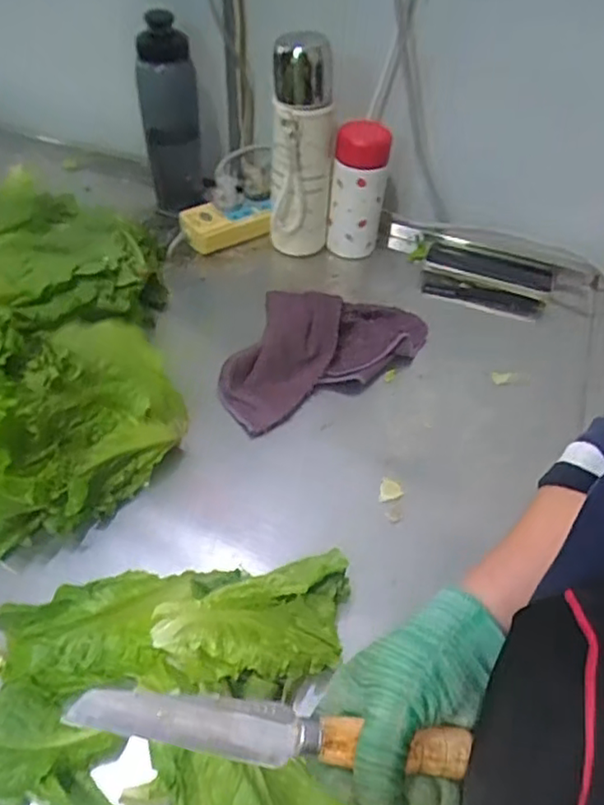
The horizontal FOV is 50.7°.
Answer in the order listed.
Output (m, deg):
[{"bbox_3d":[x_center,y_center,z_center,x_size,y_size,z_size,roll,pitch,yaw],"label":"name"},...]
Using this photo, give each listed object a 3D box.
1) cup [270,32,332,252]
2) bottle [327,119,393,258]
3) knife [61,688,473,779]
[{"bbox_3d":[0.001,-0.305,0.772,0.076,0.236,0.081,3,47,-2],"label":"cup"},{"bbox_3d":[0.071,-0.265,0.806,0.067,0.171,0.069,7,47,2],"label":"bottle"},{"bbox_3d":[-0.012,0.165,0.319,0.198,0.012,0.025,11,47,-8],"label":"knife"}]

